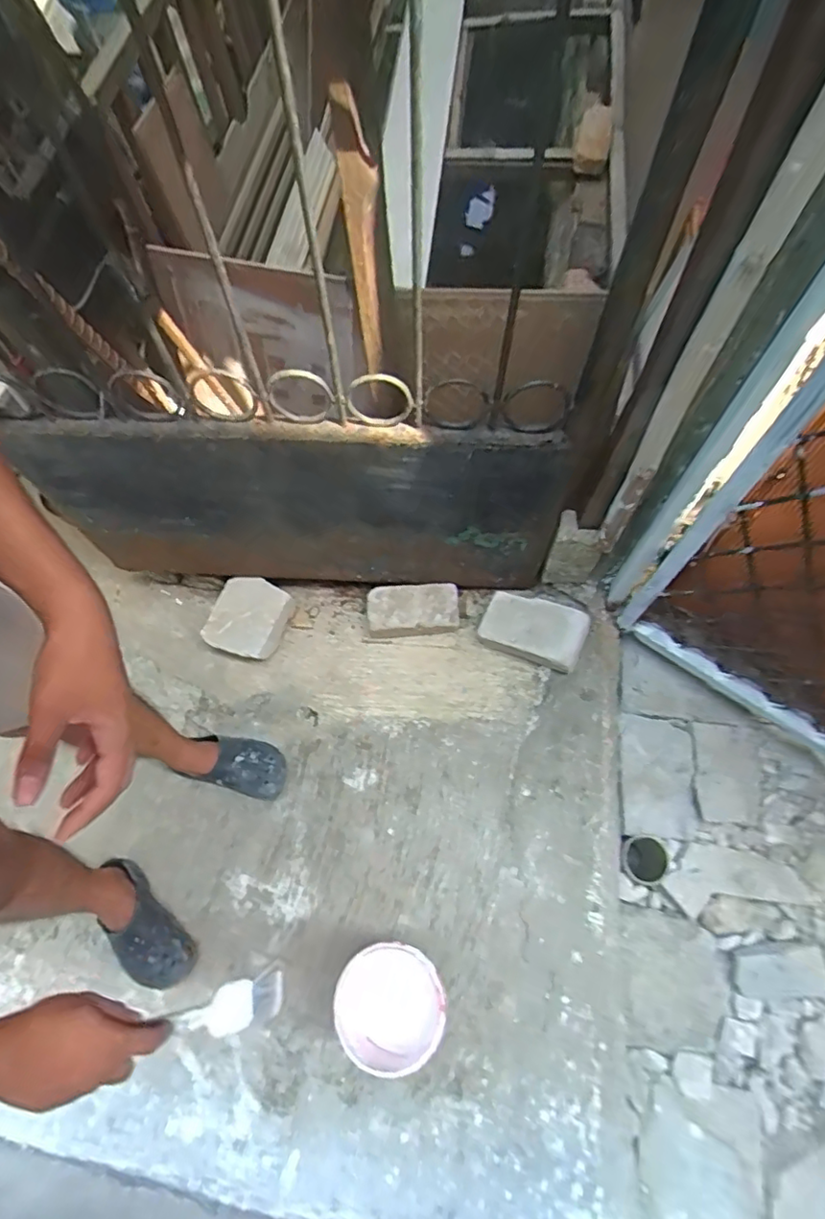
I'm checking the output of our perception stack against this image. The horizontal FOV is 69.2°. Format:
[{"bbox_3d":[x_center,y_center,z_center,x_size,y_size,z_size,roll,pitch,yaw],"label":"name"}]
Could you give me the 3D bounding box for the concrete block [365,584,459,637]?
[{"bbox_3d":[-0.002,0.002,1.313,0.200,0.093,0.096,-3,67,-1],"label":"concrete block"}]

